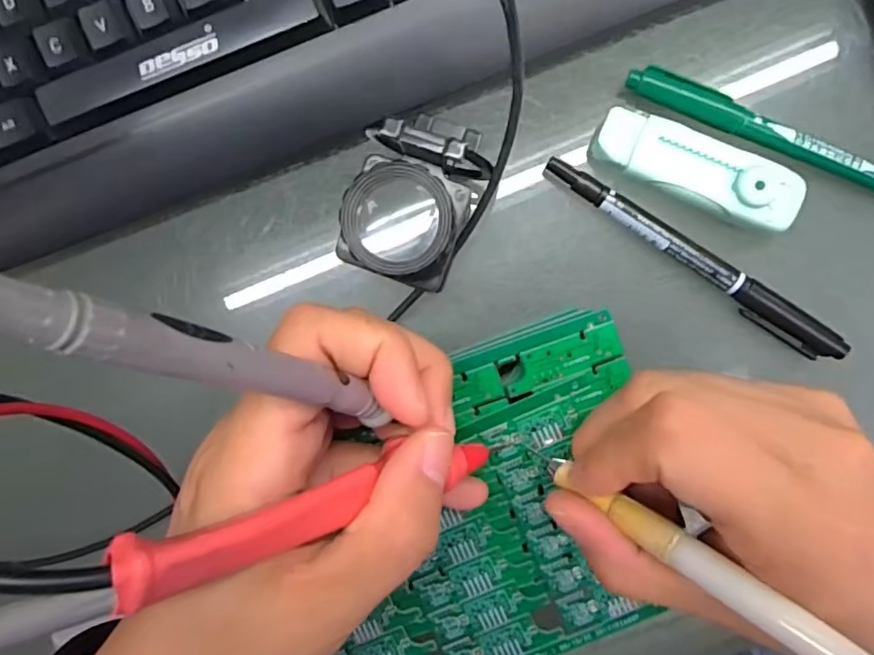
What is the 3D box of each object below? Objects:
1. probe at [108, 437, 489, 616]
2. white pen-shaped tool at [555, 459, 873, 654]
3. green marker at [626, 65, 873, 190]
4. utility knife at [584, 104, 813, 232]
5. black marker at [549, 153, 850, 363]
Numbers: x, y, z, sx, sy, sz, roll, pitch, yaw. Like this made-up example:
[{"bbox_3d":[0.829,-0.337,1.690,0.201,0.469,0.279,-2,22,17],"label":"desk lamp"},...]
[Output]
[{"bbox_3d":[-0.023,0.043,0.142,0.008,0.107,0.012,1,94,41],"label":"probe"},{"bbox_3d":[0.083,0.070,0.139,0.129,0.006,0.008,30,95,41],"label":"white pen-shaped tool"},{"bbox_3d":[0.143,-0.074,0.231,0.140,0.011,0.014,23,94,2],"label":"green marker"},{"bbox_3d":[0.102,-0.062,0.230,0.083,0.019,0.025,24,94,2],"label":"utility knife"},{"bbox_3d":[0.104,-0.028,0.235,0.139,0.011,0.014,34,94,1],"label":"black marker"}]

